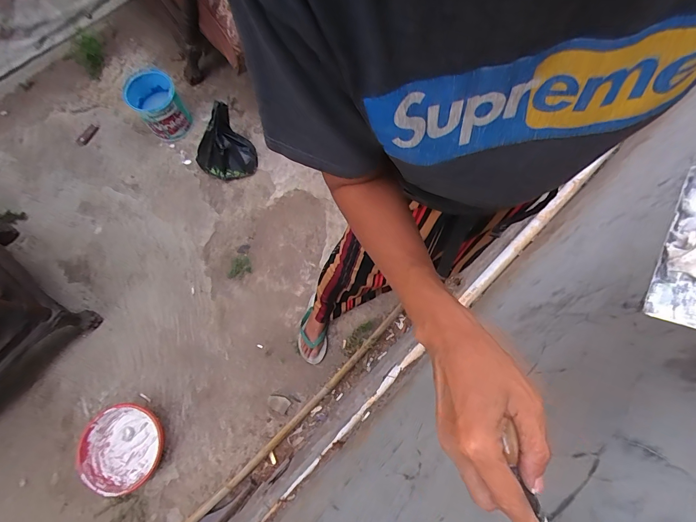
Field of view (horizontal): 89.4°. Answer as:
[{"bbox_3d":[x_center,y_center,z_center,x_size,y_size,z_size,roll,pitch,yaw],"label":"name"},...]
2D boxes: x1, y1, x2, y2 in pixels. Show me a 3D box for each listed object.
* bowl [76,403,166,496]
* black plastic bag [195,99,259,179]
[{"bbox_3d":[-0.741,0.617,1.165,0.249,0.080,0.260,0,75,-1],"label":"bowl"},{"bbox_3d":[-0.470,-0.424,1.338,0.210,0.225,0.181,-44,80,-11],"label":"black plastic bag"}]

